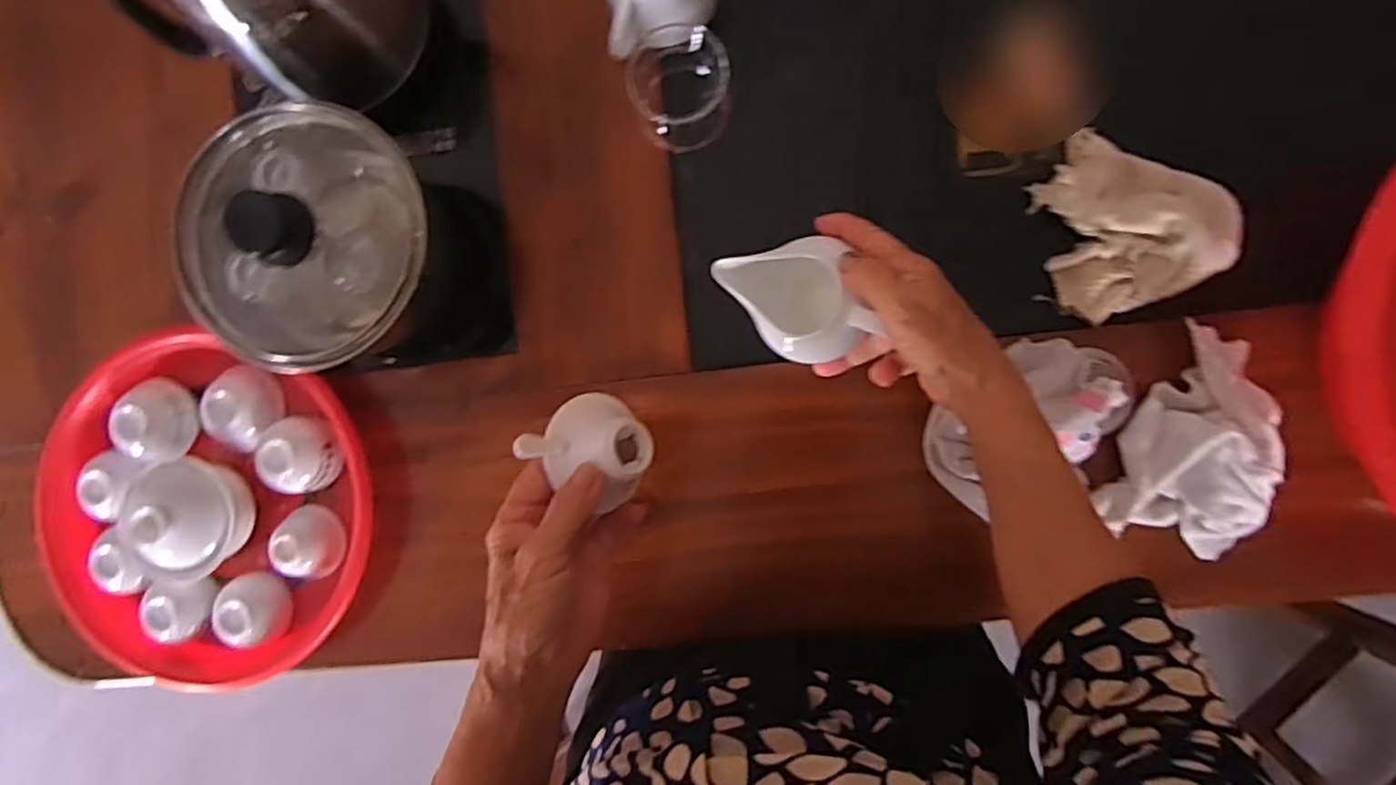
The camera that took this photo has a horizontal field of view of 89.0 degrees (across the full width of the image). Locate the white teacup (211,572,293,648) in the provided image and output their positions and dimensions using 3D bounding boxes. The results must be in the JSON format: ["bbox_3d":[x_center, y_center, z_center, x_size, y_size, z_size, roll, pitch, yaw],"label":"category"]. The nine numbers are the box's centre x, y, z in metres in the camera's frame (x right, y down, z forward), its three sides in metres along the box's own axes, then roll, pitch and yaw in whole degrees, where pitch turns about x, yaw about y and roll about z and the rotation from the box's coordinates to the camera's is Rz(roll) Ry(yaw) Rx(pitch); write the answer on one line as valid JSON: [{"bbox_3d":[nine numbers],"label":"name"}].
[{"bbox_3d":[-0.328,0.160,0.519,0.046,0.029,0.050,-19,88,6],"label":"white teacup"}]

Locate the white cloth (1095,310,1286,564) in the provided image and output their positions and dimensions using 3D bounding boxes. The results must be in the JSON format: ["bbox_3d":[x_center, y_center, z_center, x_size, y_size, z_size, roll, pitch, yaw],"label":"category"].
[{"bbox_3d":[0.310,0.029,0.432,0.077,0.046,0.131,19,92,6],"label":"white cloth"}]

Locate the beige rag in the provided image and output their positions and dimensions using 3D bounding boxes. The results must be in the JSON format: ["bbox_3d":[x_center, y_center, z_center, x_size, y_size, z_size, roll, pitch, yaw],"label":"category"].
[{"bbox_3d":[0.276,-0.113,0.447,0.109,0.035,0.113,-19,88,6],"label":"beige rag"}]

